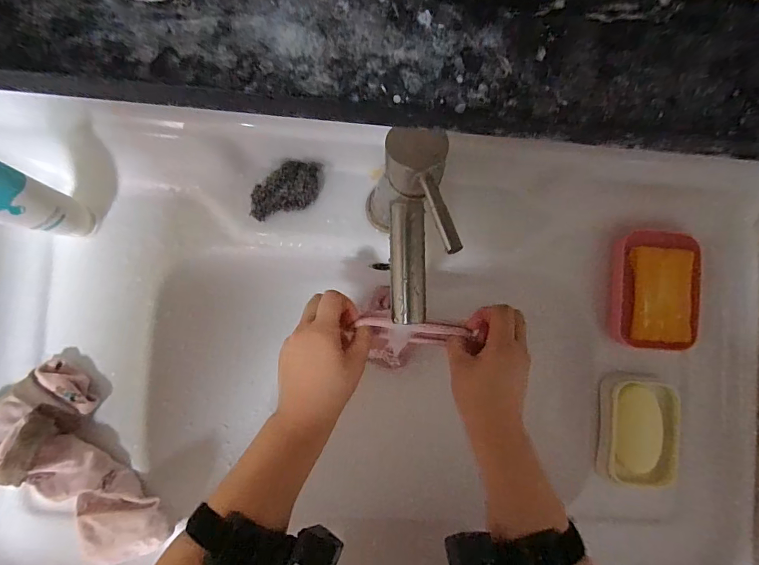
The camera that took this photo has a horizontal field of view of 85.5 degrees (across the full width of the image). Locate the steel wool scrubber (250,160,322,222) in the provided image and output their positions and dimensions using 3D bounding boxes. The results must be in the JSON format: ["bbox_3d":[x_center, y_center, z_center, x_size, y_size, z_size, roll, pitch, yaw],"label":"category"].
[{"bbox_3d":[-0.096,-0.096,0.423,0.083,0.026,0.044,-28,90,-5],"label":"steel wool scrubber"}]

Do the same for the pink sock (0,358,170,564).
[{"bbox_3d":[-0.291,0.185,0.389,0.122,0.068,0.201,-43,91,-5],"label":"pink sock"}]

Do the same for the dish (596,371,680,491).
[{"bbox_3d":[0.292,0.164,0.455,0.079,0.022,0.118,5,87,-4],"label":"dish"}]

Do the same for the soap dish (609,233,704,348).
[{"bbox_3d":[0.305,0.009,0.455,0.095,0.022,0.127,-1,87,-5],"label":"soap dish"}]

